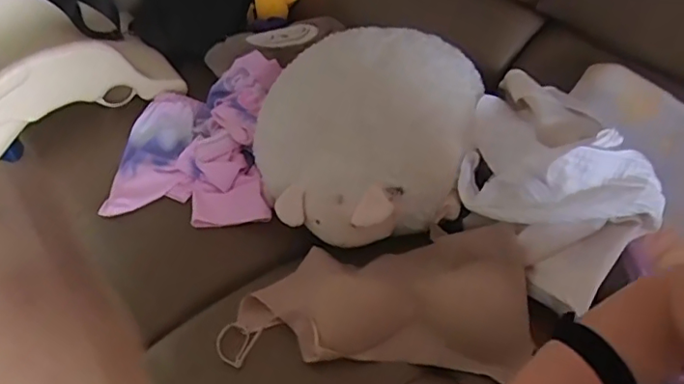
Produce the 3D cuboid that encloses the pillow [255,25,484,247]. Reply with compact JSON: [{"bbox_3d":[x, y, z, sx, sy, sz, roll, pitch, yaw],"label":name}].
[{"bbox_3d":[0.035,-0.087,0.797,0.300,0.184,0.242,-6,42,-5],"label":"pillow"}]

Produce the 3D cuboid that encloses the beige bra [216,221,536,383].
[{"bbox_3d":[0.047,0.134,0.709,0.350,0.056,0.173,0,60,10],"label":"beige bra"}]

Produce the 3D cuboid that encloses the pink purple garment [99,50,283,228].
[{"bbox_3d":[-0.237,-0.091,0.905,0.250,0.114,0.299,-1,42,1],"label":"pink purple garment"}]

